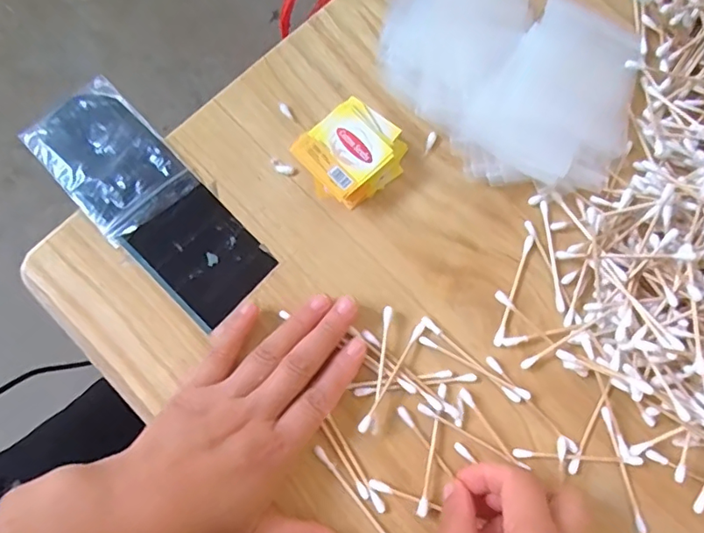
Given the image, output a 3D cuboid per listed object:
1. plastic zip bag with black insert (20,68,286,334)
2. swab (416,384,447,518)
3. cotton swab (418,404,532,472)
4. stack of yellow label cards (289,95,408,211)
[{"bbox_3d":[-0.128,-0.042,0.332,0.065,0.004,0.174,-43,82,-9],"label":"plastic zip bag with black insert"},{"bbox_3d":[0.046,0.103,0.303,0.006,0.007,0.072,12,78,1],"label":"swab"},{"bbox_3d":[0.070,0.098,0.305,0.072,0.004,0.004,29,79,5],"label":"cotton swab"},{"bbox_3d":[0.000,-0.070,0.333,0.059,0.025,0.051,-40,82,-8],"label":"stack of yellow label cards"}]

